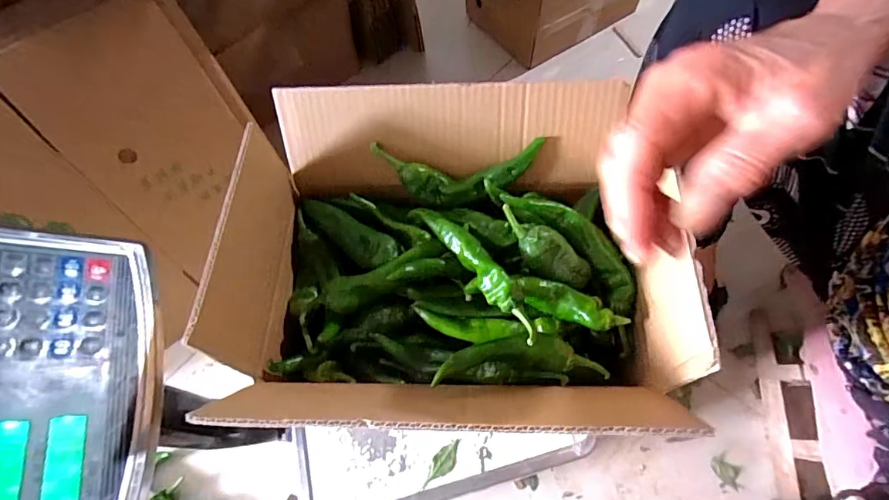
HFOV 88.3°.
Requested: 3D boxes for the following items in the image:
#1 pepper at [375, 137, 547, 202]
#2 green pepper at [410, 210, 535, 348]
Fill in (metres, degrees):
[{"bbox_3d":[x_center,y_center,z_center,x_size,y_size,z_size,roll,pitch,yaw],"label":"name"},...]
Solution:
[{"bbox_3d":[0.011,-0.067,0.391,0.140,0.033,0.042,0,64,0],"label":"pepper"},{"bbox_3d":[0.022,0.009,0.331,0.018,0.022,0.133,-34,69,-15],"label":"green pepper"}]

